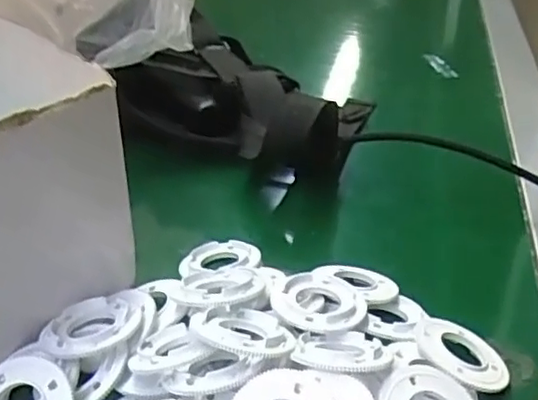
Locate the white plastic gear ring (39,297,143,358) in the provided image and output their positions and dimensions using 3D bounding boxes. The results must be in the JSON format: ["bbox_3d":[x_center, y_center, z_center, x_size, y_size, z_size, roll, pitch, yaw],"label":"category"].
[{"bbox_3d":[-0.078,0.055,0.277,0.039,0.008,0.039,1,32,0],"label":"white plastic gear ring"}]

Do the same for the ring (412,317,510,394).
[{"bbox_3d":[0.086,0.068,0.281,0.040,0.004,0.043,16,26,-8],"label":"ring"}]

